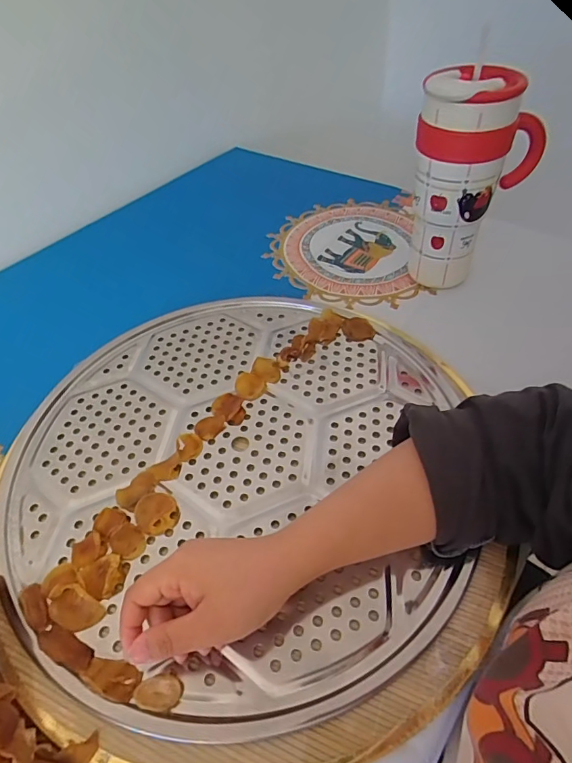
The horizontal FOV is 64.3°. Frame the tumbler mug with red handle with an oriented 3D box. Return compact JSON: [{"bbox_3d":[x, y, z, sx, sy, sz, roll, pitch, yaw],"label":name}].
[{"bbox_3d":[0.221,-0.239,0.558,0.134,0.250,0.085,-34,54,-24],"label":"tumbler mug with red handle"}]

